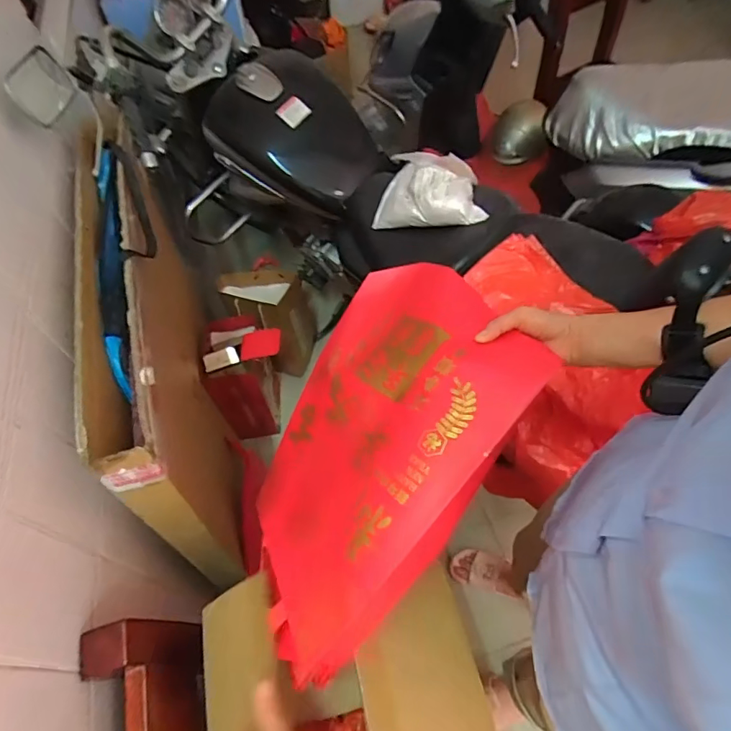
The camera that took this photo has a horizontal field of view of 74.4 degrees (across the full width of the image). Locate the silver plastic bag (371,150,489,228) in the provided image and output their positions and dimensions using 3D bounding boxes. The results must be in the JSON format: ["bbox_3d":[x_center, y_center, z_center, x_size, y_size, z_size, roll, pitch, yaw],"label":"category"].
[{"bbox_3d":[0.166,-0.428,1.143,0.249,0.116,0.196,13,58,13],"label":"silver plastic bag"}]

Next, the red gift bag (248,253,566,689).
[{"bbox_3d":[0.005,0.090,0.603,0.447,0.061,0.327,-53,38,2],"label":"red gift bag"}]

